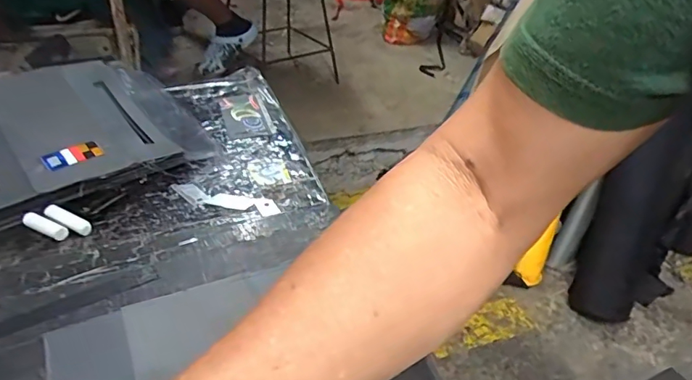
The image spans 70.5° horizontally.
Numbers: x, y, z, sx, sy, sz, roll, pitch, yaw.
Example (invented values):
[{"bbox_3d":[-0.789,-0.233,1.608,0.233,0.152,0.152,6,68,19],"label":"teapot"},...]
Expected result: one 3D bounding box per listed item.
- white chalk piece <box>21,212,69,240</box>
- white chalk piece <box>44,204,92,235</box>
[{"bbox_3d":[-0.253,0.029,0.412,0.044,0.010,0.010,17,38,17],"label":"white chalk piece"},{"bbox_3d":[-0.239,0.025,0.420,0.049,0.008,0.012,21,39,21],"label":"white chalk piece"}]

